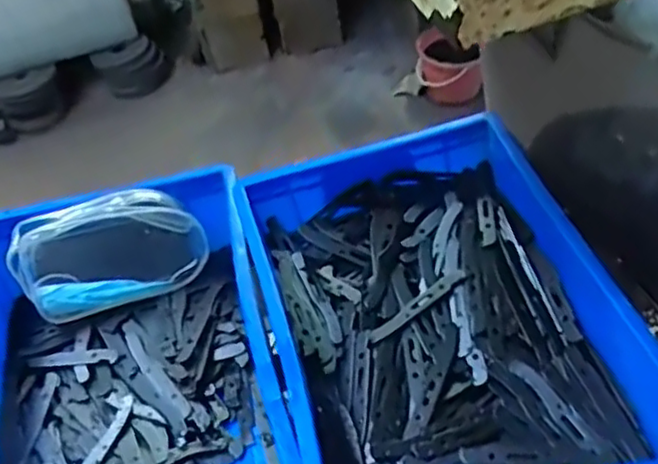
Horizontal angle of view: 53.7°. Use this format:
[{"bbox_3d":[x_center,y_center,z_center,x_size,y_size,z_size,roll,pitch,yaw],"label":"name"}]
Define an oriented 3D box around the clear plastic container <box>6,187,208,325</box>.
[{"bbox_3d":[-0.238,0.024,0.712,0.192,0.121,0.047,-19,19,-16],"label":"clear plastic container"}]

